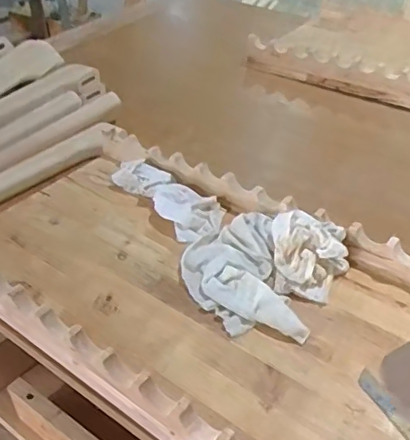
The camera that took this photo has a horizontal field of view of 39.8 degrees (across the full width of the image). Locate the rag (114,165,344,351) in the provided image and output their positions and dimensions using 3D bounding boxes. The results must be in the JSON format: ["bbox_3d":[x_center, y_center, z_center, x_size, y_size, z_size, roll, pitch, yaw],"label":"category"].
[{"bbox_3d":[0.014,0.000,0.774,0.191,0.049,0.418,-26,43,-26],"label":"rag"}]

